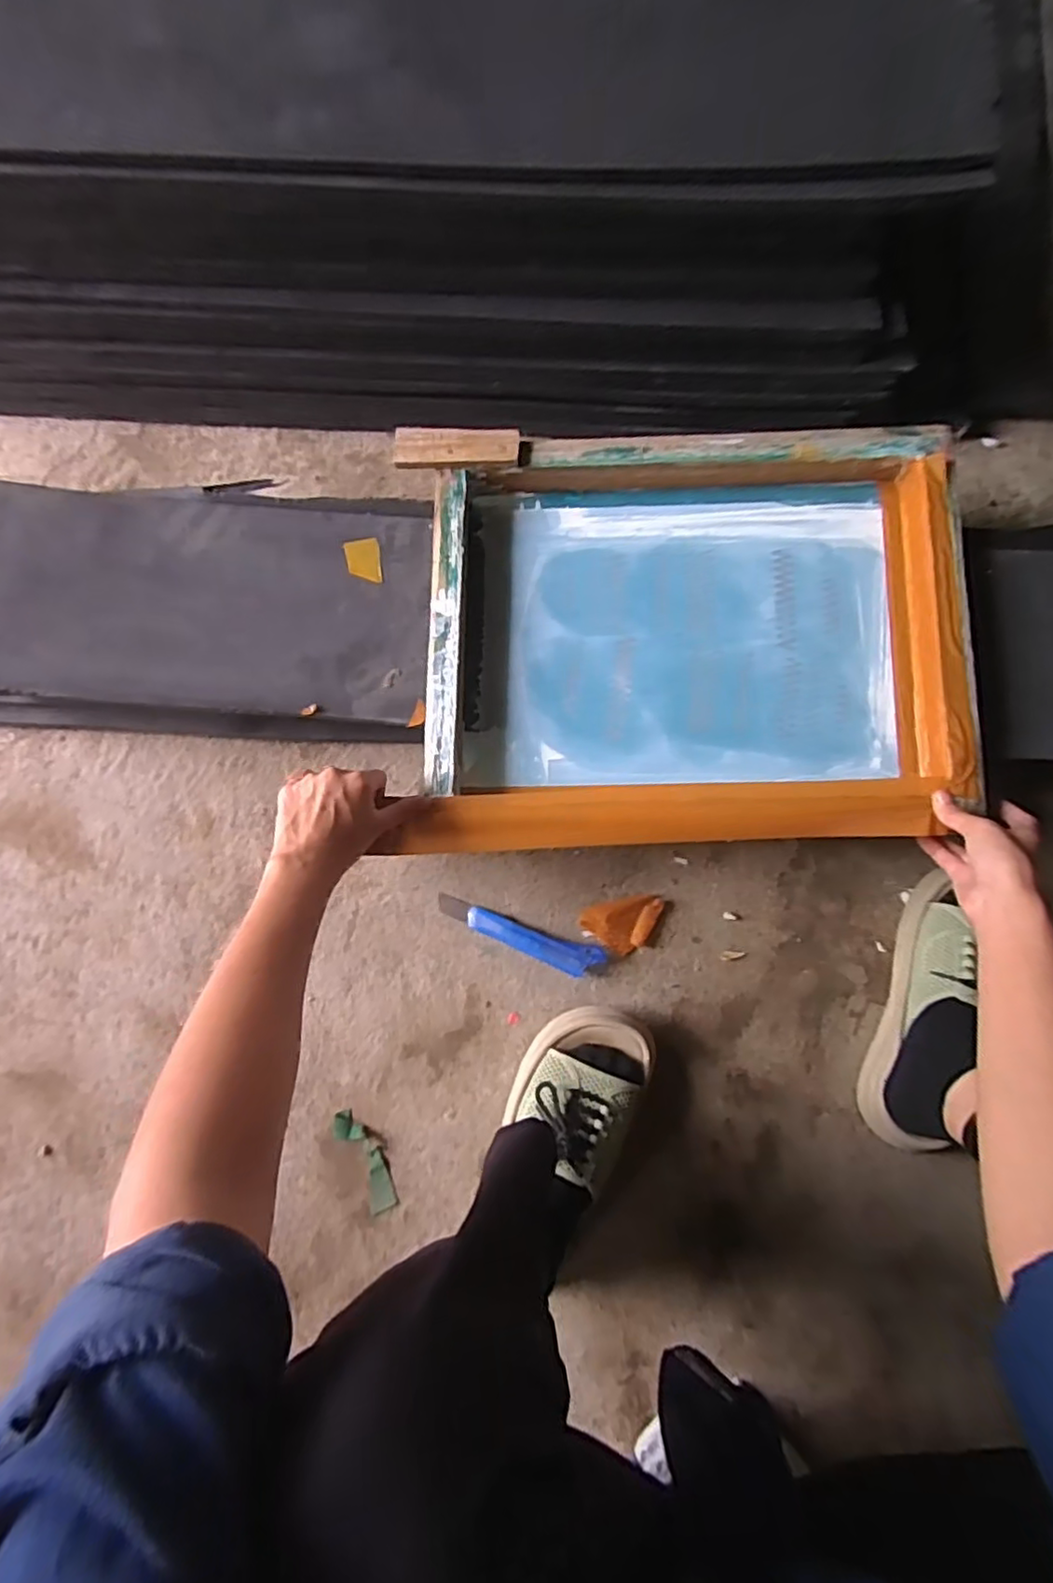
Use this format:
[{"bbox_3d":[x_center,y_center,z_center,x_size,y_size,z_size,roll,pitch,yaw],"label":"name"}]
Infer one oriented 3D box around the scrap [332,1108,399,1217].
[{"bbox_3d":[-0.142,0.330,0.566,0.033,0.007,0.092,-29,81,-2],"label":"scrap"}]

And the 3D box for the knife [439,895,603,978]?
[{"bbox_3d":[-0.008,0.135,0.596,0.162,0.012,0.030,21,83,6],"label":"knife"}]

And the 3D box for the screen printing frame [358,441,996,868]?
[{"bbox_3d":[0.138,-0.125,0.545,0.440,0.049,0.334,-2,81,2],"label":"screen printing frame"}]

